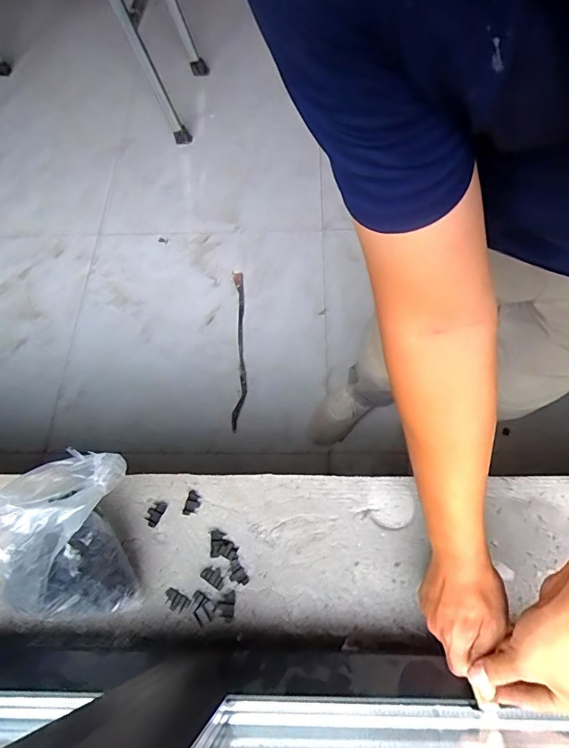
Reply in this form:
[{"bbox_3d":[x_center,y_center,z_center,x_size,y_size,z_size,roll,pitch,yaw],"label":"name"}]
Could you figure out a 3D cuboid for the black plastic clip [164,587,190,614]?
[{"bbox_3d":[-0.133,0.275,0.546,0.032,0.004,0.020,26,68,13],"label":"black plastic clip"}]

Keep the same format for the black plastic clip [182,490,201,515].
[{"bbox_3d":[-0.122,0.172,0.599,0.019,0.004,0.031,12,66,7],"label":"black plastic clip"}]

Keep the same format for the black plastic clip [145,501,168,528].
[{"bbox_3d":[-0.171,0.184,0.596,0.020,0.004,0.034,24,68,12],"label":"black plastic clip"}]

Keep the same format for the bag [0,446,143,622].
[{"bbox_3d":[-0.256,0.182,0.513,0.161,0.157,0.169,-1,65,2],"label":"bag"}]

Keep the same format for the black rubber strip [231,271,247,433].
[{"bbox_3d":[-0.143,-0.093,1.405,0.043,0.017,0.556,-3,65,0],"label":"black rubber strip"}]

